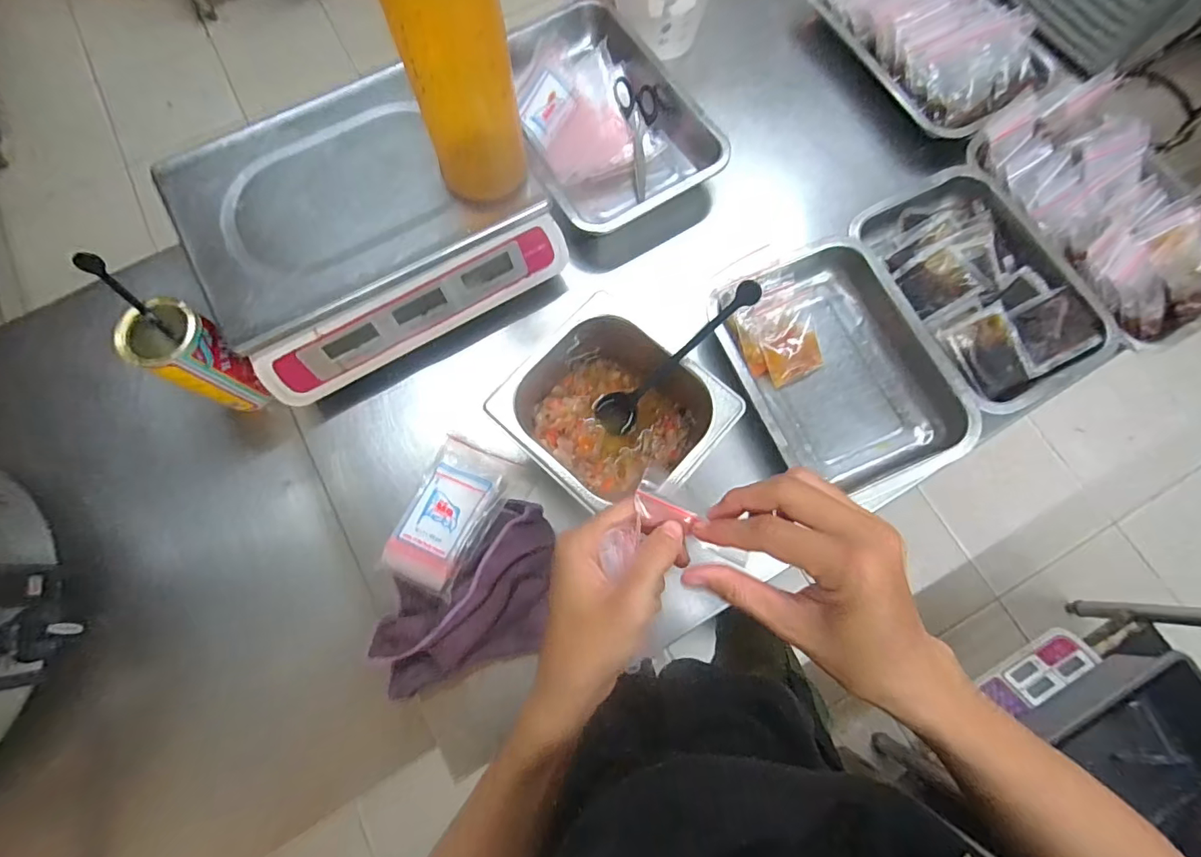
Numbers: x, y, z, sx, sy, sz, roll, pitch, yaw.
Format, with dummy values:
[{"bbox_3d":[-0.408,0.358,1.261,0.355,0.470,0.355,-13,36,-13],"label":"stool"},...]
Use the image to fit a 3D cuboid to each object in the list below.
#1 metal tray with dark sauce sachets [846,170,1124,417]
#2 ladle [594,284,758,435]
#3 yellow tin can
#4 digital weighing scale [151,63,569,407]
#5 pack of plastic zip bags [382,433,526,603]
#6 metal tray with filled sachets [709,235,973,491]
[{"bbox_3d":[0.405,-0.153,0.556,0.187,0.041,0.263,-28,76,-8],"label":"metal tray with dark sauce sachets"},{"bbox_3d":[0.064,-0.059,0.462,0.018,0.194,0.038,-15,69,-50],"label":"ladle"},{"bbox_3d":[-0.414,-0.073,0.537,0.082,0.116,0.067,22,75,6],"label":"yellow tin can"},{"bbox_3d":[-0.240,-0.215,0.535,0.325,0.088,0.261,-31,76,-9],"label":"digital weighing scale"},{"bbox_3d":[-0.148,0.083,0.504,0.085,0.028,0.145,22,75,6],"label":"pack of plastic zip bags"},{"bbox_3d":[0.239,-0.063,0.536,0.188,0.051,0.256,-22,75,-6],"label":"metal tray with filled sachets"}]

